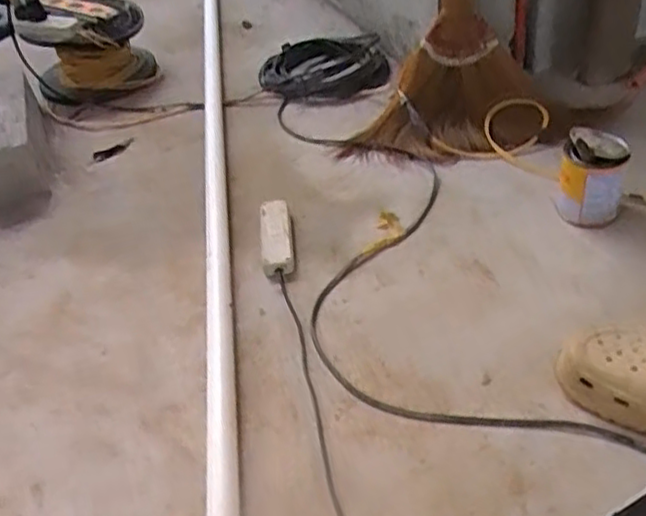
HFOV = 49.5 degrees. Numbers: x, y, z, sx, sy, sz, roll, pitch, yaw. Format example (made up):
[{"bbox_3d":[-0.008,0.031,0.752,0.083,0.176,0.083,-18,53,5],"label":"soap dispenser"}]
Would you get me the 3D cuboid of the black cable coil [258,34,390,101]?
[{"bbox_3d":[-0.002,-0.387,1.387,0.242,0.047,0.226,-4,40,4],"label":"black cable coil"}]

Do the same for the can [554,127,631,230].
[{"bbox_3d":[0.362,-0.108,0.944,0.082,0.117,0.082,12,44,22],"label":"can"}]

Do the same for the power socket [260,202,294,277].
[{"bbox_3d":[-0.066,-0.031,1.003,0.042,0.026,0.154,-8,40,-1],"label":"power socket"}]

